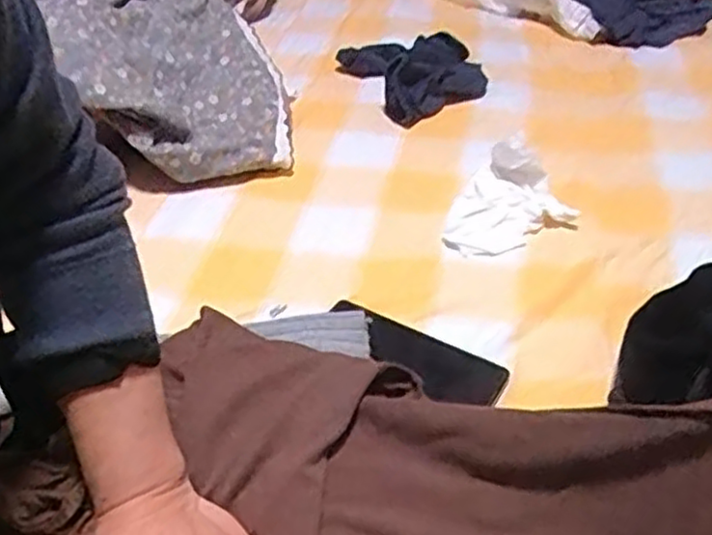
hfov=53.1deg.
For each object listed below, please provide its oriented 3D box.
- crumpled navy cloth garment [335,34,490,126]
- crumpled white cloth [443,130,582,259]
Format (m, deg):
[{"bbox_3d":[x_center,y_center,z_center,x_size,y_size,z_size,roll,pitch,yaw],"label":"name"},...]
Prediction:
[{"bbox_3d":[0.092,-0.281,0.999,0.178,0.053,0.220,-15,42,-19],"label":"crumpled navy cloth garment"},{"bbox_3d":[0.166,-0.077,0.748,0.126,0.053,0.163,10,40,10],"label":"crumpled white cloth"}]

